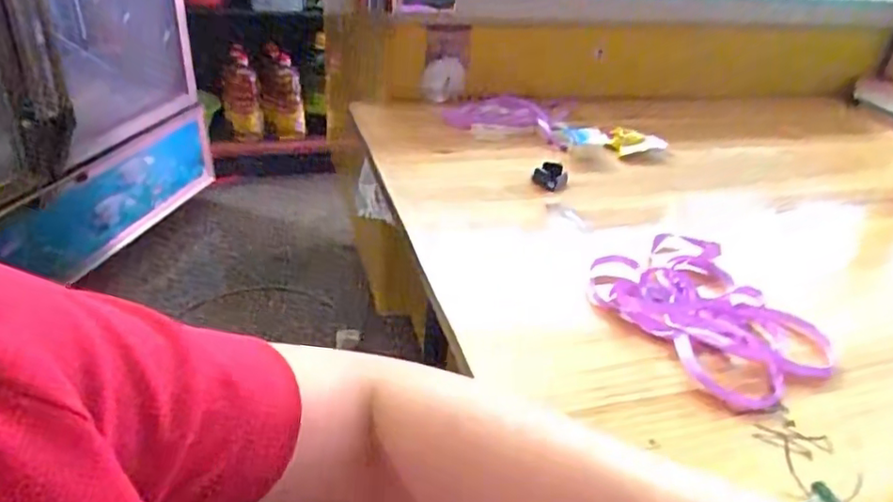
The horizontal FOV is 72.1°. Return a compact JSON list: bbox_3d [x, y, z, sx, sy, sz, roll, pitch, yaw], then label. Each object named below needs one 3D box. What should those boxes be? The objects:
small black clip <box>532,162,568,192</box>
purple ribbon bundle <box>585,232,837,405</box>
[{"bbox_3d":[0.112,-0.081,0.664,0.036,0.025,0.020,11,33,8],"label":"small black clip"},{"bbox_3d":[0.214,0.041,0.493,0.153,0.023,0.181,-13,37,-26],"label":"purple ribbon bundle"}]

